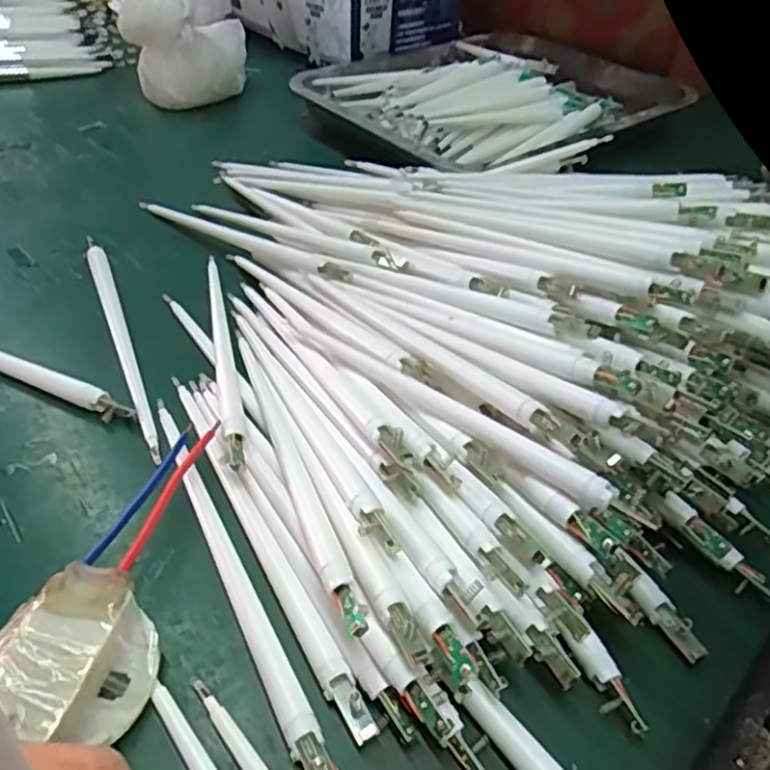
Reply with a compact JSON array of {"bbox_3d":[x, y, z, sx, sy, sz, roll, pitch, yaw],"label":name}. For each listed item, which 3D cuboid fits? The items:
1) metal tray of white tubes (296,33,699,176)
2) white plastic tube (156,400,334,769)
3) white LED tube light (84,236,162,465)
[{"bbox_3d":[0.110,-0.283,0.636,0.341,0.051,0.261,-31,53,-33],"label":"metal tray of white tubes"},{"bbox_3d":[-0.064,0.069,0.268,0.011,0.017,0.199,-18,47,-23],"label":"white plastic tube"},{"bbox_3d":[-0.151,-0.027,0.376,0.012,0.008,0.197,-15,46,-21],"label":"white LED tube light"}]

